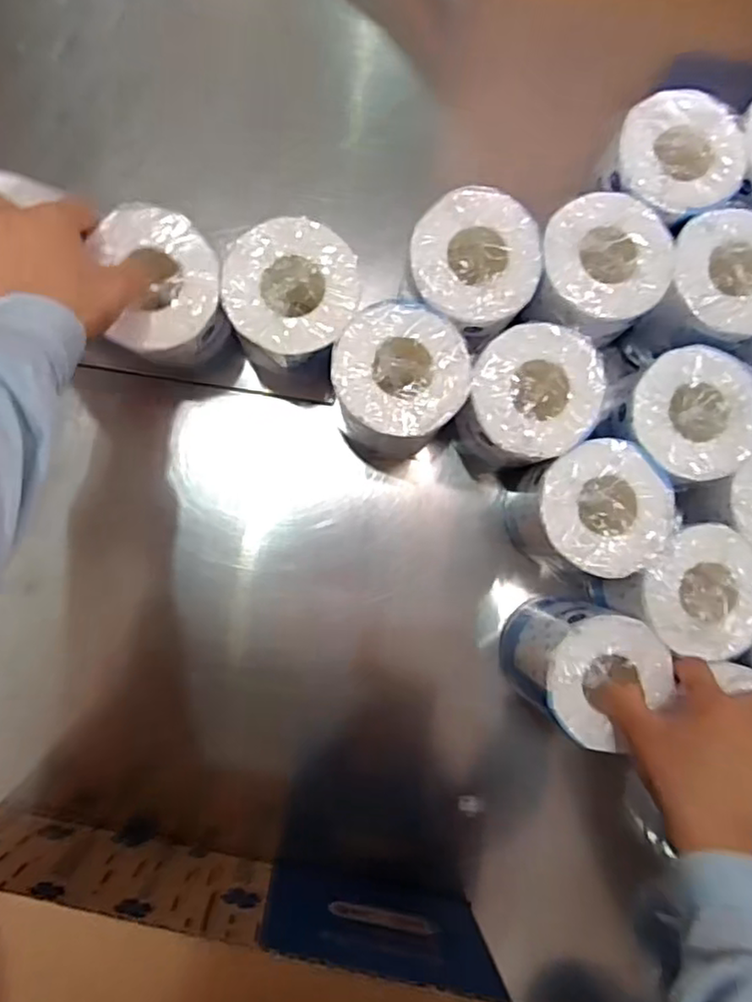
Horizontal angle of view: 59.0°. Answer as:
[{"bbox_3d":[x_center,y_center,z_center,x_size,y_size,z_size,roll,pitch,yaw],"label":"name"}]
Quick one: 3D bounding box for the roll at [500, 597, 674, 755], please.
[{"bbox_3d":[0.153,0.123,0.507,0.094,0.100,0.089,0,88,-4],"label":"roll"}]

